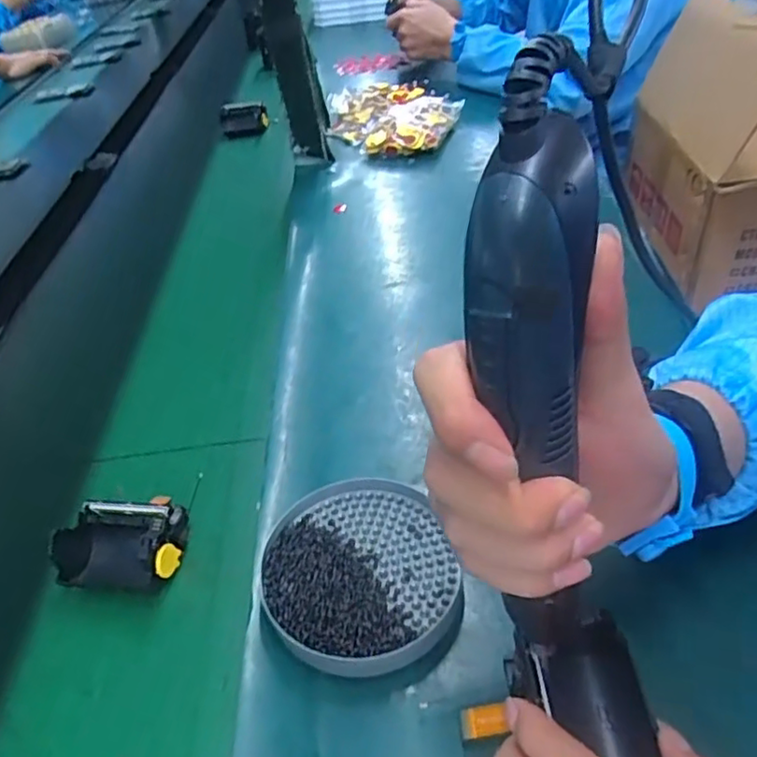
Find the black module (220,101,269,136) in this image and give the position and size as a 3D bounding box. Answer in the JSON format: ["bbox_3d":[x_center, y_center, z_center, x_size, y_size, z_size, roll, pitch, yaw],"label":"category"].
[{"bbox_3d":[-0.212,-0.408,0.979,0.073,0.039,0.035,-5,40,4],"label":"black module"}]

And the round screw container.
[{"bbox_3d":[-0.011,0.110,0.359,0.106,0.019,0.115,-5,40,4],"label":"round screw container"}]

